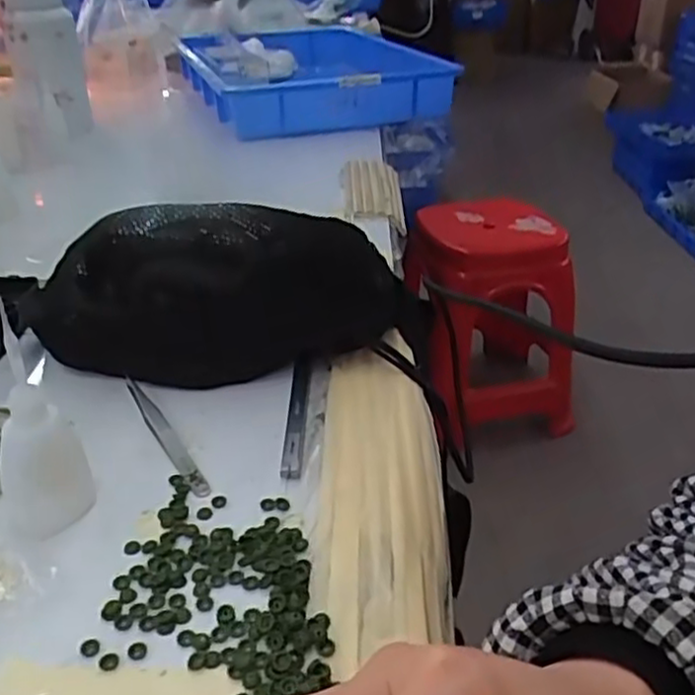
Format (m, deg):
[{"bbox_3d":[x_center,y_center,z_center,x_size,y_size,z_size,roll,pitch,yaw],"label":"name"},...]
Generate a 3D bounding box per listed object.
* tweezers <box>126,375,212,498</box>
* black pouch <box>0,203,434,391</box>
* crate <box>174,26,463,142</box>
[{"bbox_3d":[-0.116,0.050,0.451,0.011,0.006,0.132,-18,36,-28],"label":"tweezers"},{"bbox_3d":[-0.109,-0.041,0.504,0.335,0.104,0.096,-9,33,-17],"label":"black pouch"},{"bbox_3d":[-0.082,-0.481,1.251,0.363,0.080,0.549,-9,33,-17],"label":"crate"}]

